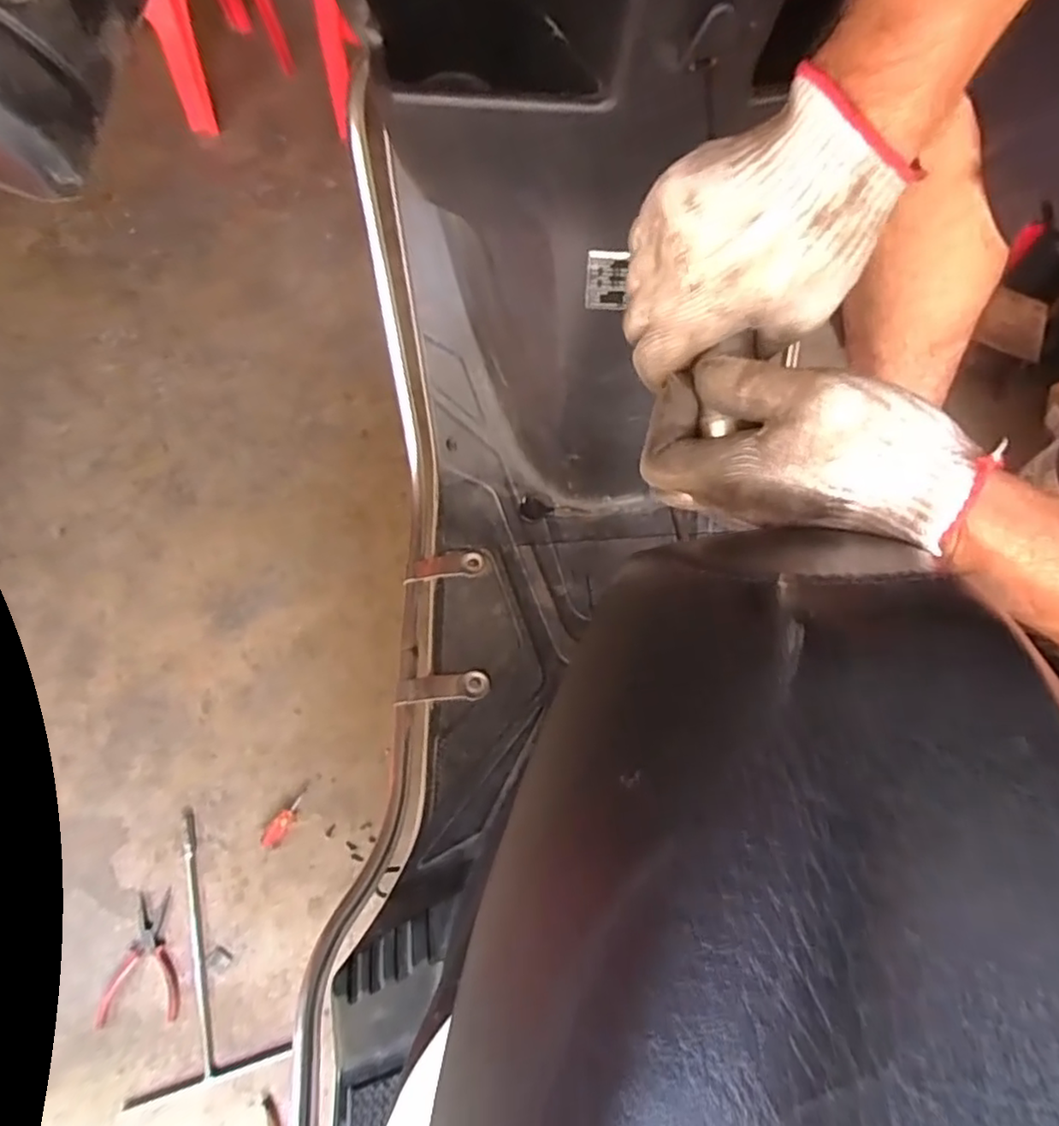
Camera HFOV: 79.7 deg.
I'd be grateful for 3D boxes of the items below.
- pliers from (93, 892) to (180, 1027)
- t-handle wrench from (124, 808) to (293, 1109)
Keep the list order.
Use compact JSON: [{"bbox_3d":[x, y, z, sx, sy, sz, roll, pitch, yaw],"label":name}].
[{"bbox_3d":[-0.485,0.496,0.801,0.099,0.011,0.138,-4,66,-4],"label":"pliers"},{"bbox_3d":[-0.421,0.476,0.804,0.184,0.010,0.310,-14,68,-8],"label":"t-handle wrench"}]

